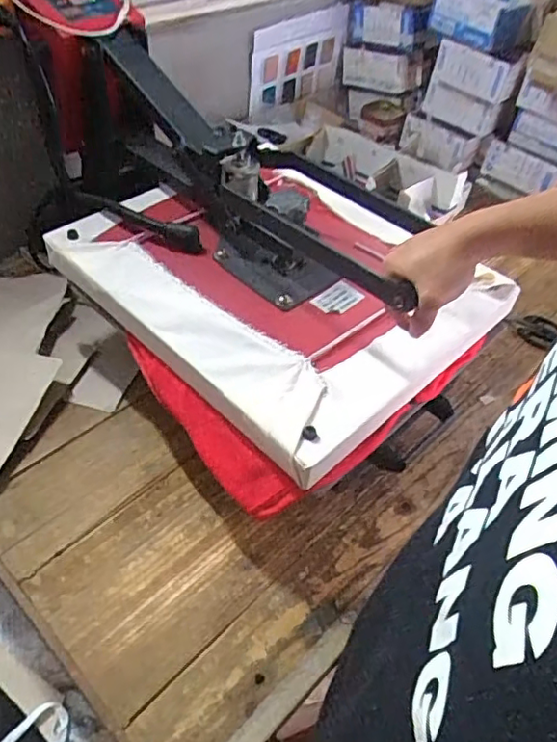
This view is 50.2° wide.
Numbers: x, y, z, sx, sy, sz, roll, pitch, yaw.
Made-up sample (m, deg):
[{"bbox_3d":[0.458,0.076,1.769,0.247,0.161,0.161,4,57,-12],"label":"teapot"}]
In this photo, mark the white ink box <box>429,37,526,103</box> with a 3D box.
[{"bbox_3d":[0.370,-0.570,1.121,0.060,0.080,0.148,-32,57,-31],"label":"white ink box"}]

